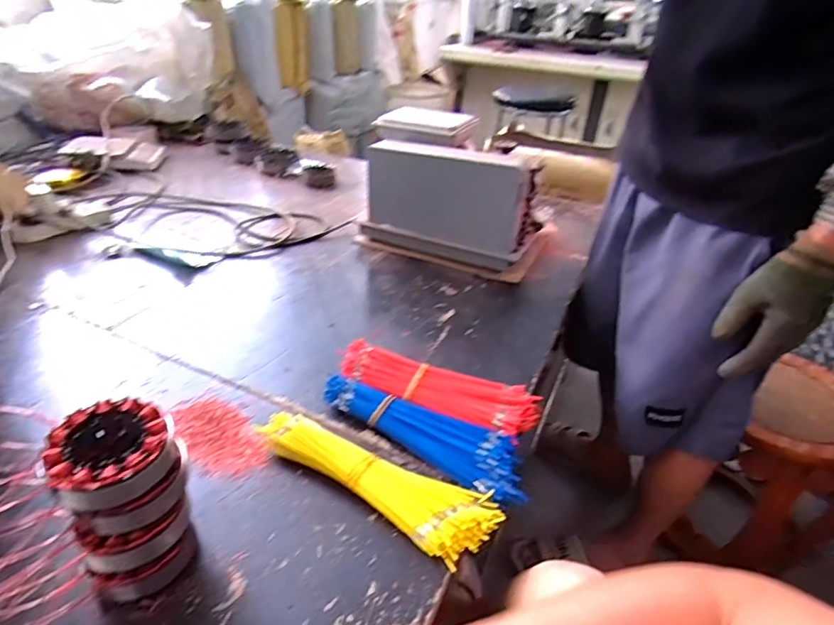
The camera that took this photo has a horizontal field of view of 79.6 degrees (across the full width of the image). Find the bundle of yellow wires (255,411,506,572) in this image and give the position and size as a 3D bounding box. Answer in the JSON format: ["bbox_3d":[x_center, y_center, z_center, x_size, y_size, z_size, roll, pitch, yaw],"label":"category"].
[{"bbox_3d":[-0.045,0.169,0.531,0.262,0.031,0.078,22,39,25],"label":"bundle of yellow wires"}]

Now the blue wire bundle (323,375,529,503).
[{"bbox_3d":[0.009,0.134,0.586,0.258,0.030,0.075,24,39,27],"label":"blue wire bundle"}]

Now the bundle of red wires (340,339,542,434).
[{"bbox_3d":[0.021,0.098,0.637,0.256,0.033,0.072,17,36,19],"label":"bundle of red wires"}]

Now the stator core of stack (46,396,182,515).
[{"bbox_3d":[-0.239,0.109,0.395,0.080,0.038,0.081,-21,40,-32],"label":"stator core of stack"}]

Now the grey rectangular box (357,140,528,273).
[{"bbox_3d":[0.043,-0.198,0.933,0.306,0.201,0.050,19,37,21],"label":"grey rectangular box"}]

